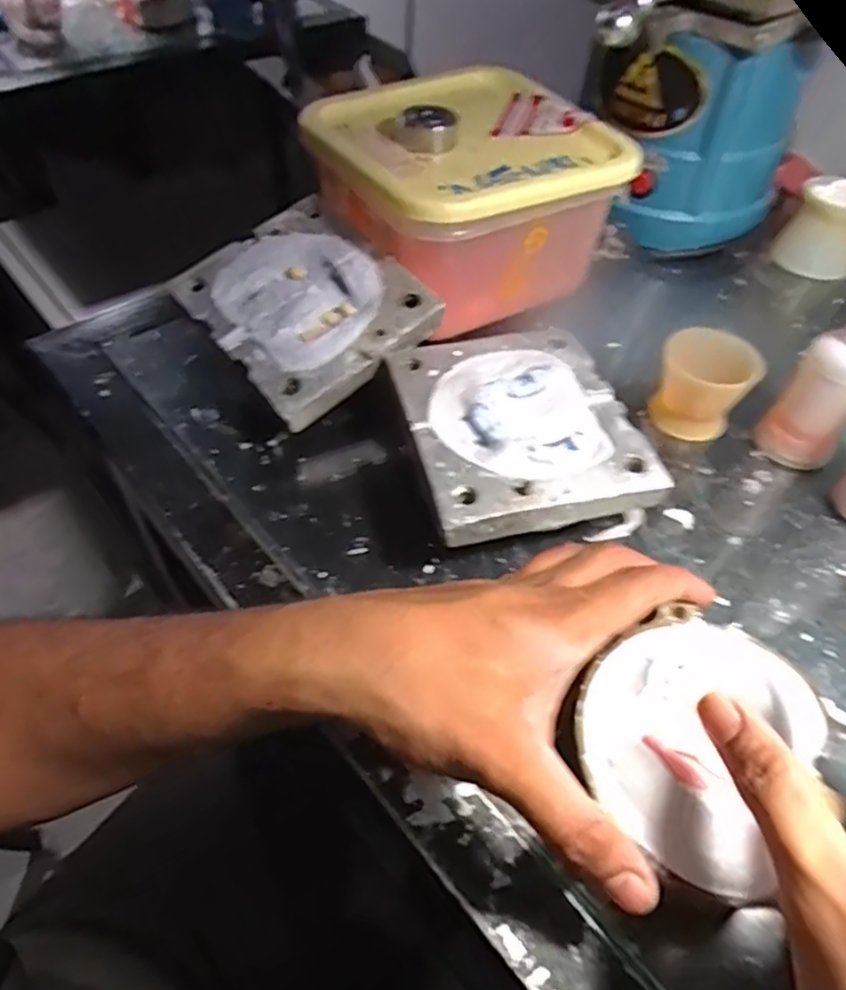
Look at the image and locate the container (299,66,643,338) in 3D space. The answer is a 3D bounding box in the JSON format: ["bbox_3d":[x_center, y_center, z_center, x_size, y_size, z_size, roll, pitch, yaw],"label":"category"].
[{"bbox_3d":[0.016,-0.194,0.443,0.150,0.103,0.159,-25,56,-21],"label":"container"}]

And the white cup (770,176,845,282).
[{"bbox_3d":[0.312,-0.207,0.510,0.059,0.055,0.051,25,54,16],"label":"white cup"}]

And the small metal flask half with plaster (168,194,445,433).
[{"bbox_3d":[-0.069,-0.114,0.389,0.110,0.022,0.125,-38,70,-13],"label":"small metal flask half with plaster"}]

